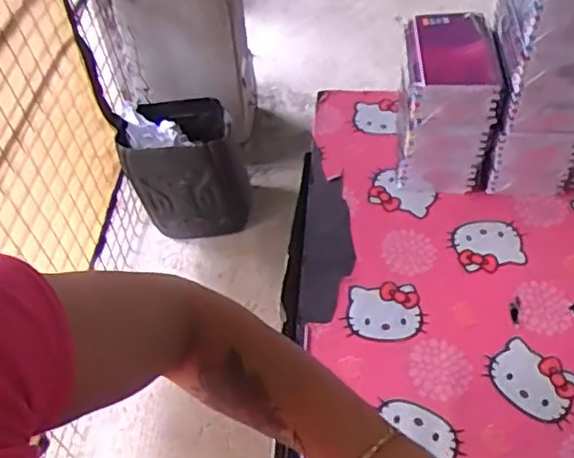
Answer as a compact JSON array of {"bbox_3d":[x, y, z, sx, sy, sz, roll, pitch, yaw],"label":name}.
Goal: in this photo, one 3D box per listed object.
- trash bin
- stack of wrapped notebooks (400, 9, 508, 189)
[{"bbox_3d":[-0.272,-0.145,1.815,0.317,0.370,0.276,-7,51,-3],"label":"trash bin"},{"bbox_3d":[0.189,-0.147,0.765,0.099,0.197,0.119,2,51,5],"label":"stack of wrapped notebooks"}]

